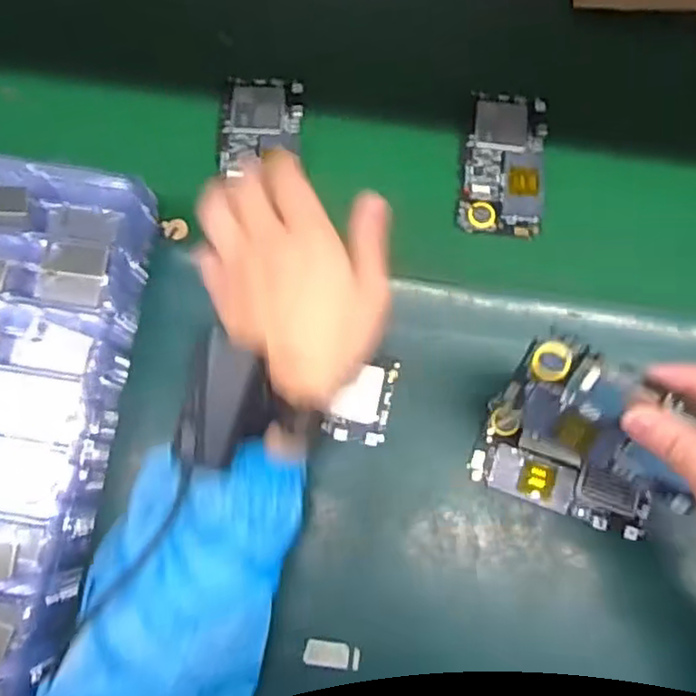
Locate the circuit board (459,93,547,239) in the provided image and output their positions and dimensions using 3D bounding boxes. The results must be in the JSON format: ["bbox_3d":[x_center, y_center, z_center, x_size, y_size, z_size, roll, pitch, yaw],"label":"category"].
[{"bbox_3d":[0.126,-0.149,0.542,0.062,0.009,0.123,6,74,3],"label":"circuit board"}]

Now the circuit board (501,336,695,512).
[{"bbox_3d":[0.151,0.044,0.386,0.118,0.072,0.010,25,36,11],"label":"circuit board"}]

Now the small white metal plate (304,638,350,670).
[{"bbox_3d":[-0.014,0.205,0.453,0.030,0.008,0.016,6,74,3],"label":"small white metal plate"}]

